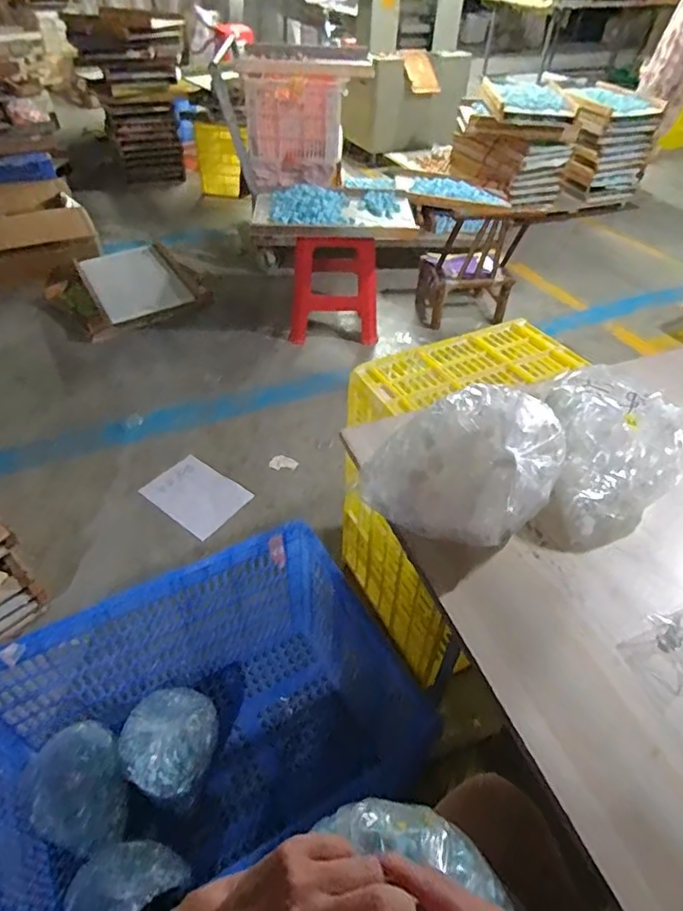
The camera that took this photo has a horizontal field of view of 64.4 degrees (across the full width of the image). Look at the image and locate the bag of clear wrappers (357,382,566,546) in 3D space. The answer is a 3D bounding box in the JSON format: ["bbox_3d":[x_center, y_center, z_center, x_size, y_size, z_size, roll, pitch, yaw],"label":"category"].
[{"bbox_3d":[0.133,0.006,0.618,0.201,0.161,0.152,27,50,22],"label":"bag of clear wrappers"}]

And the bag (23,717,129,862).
[{"bbox_3d":[-0.470,0.594,0.972,0.151,0.104,0.214,-22,50,-23],"label":"bag"}]

